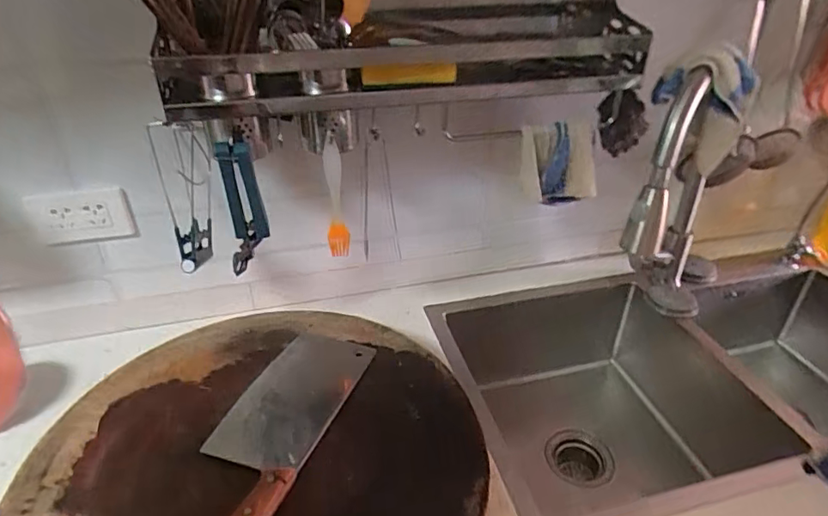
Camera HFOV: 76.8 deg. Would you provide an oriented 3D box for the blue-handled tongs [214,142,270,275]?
[{"bbox_3d":[-0.204,-0.057,0.626,0.049,0.170,0.037,-14,36,-18],"label":"blue-handled tongs"}]

